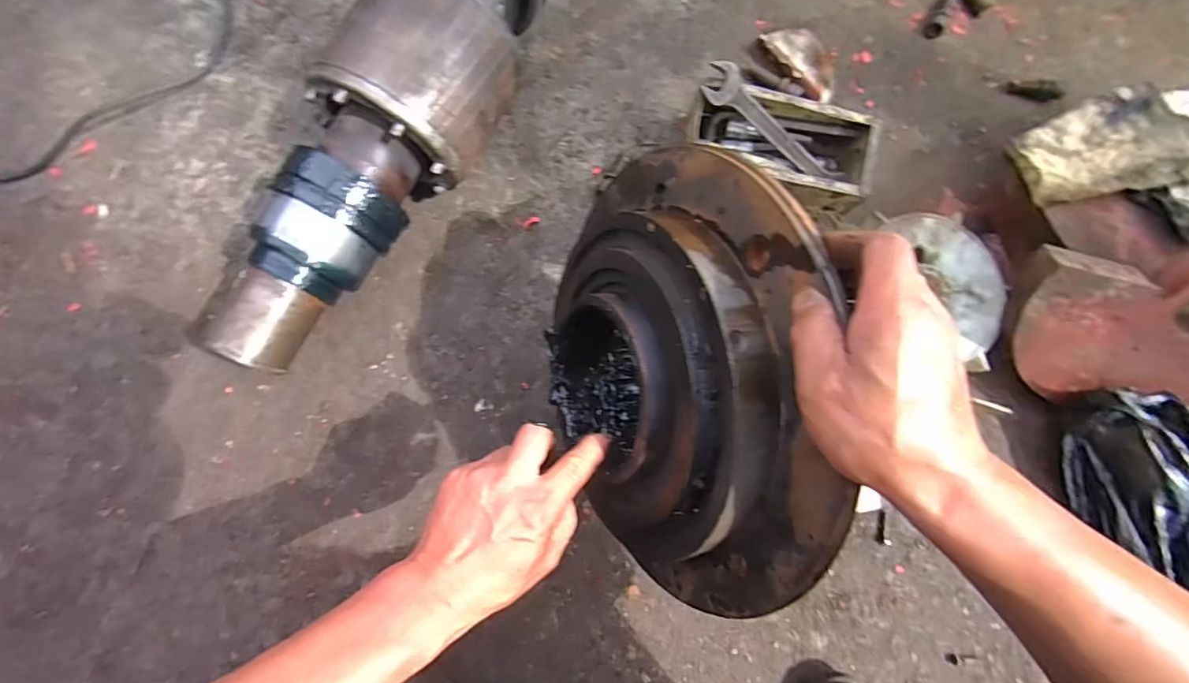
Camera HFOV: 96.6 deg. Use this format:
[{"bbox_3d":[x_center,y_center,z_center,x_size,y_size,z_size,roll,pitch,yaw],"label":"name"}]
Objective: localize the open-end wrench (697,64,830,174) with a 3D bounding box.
[{"bbox_3d":[0.200,-0.245,0.606,0.180,0.012,0.046,32,79,-22],"label":"open-end wrench"}]

